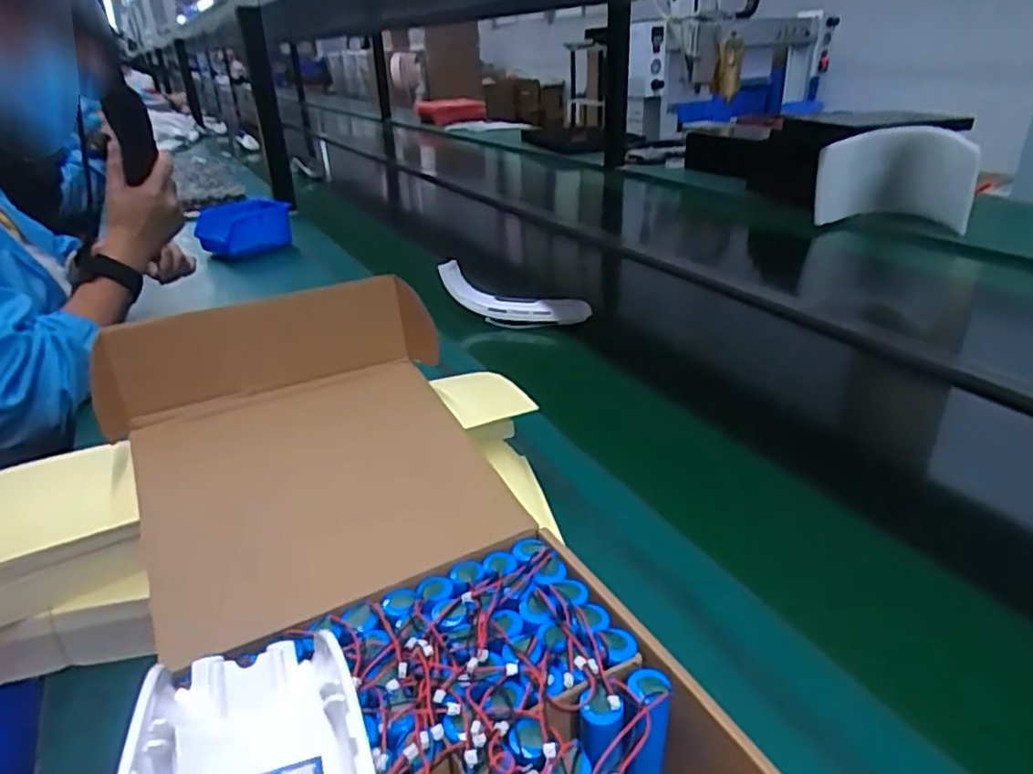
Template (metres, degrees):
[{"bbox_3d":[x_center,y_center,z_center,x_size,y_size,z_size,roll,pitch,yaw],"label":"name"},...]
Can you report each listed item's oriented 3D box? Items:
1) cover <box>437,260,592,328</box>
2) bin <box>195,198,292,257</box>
[{"bbox_3d":[-0.004,-0.118,0.865,0.196,0.070,0.037,9,30,21],"label":"cover"},{"bbox_3d":[-0.506,-0.304,1.229,0.165,0.070,0.164,-14,30,-20],"label":"bin"}]

